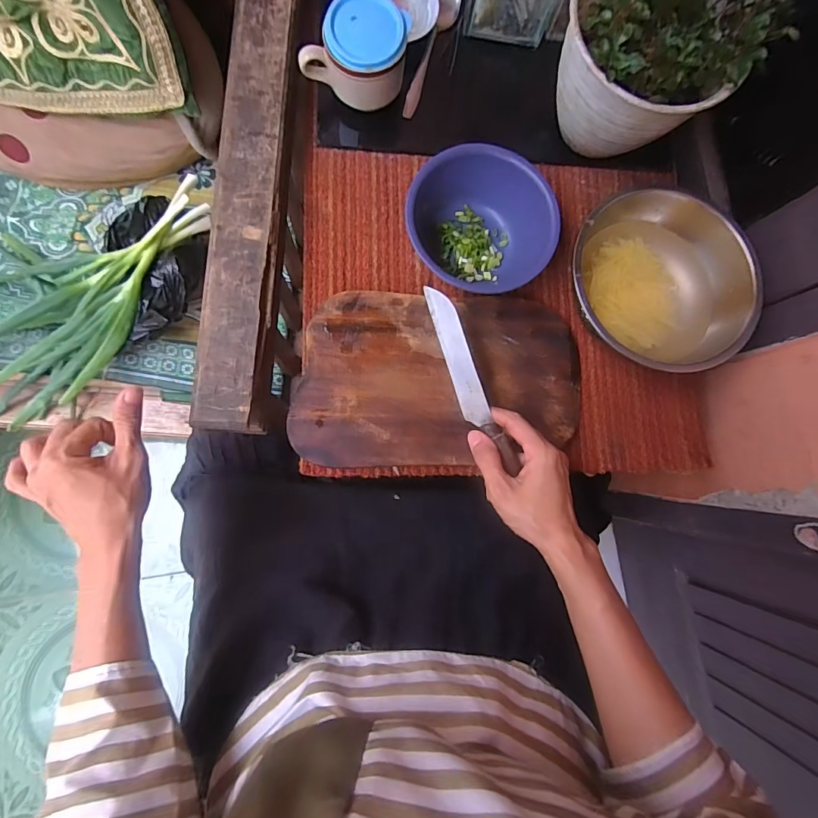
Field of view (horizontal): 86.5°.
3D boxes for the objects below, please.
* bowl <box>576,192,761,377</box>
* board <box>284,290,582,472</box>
[{"bbox_3d":[0.255,-0.128,0.465,0.186,0.077,0.180,1,82,-6],"label":"bowl"},{"bbox_3d":[0.032,-0.033,0.453,0.293,0.013,0.179,0,83,-7],"label":"board"}]

